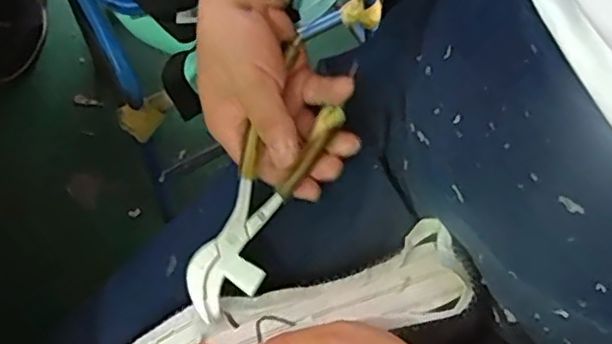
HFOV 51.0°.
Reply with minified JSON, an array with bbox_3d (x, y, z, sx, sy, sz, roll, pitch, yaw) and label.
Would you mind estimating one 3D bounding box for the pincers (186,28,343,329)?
[{"bbox_3d":[-0.026,0.008,0.425,0.048,0.022,0.189,25,85,7],"label":"pincers"}]

